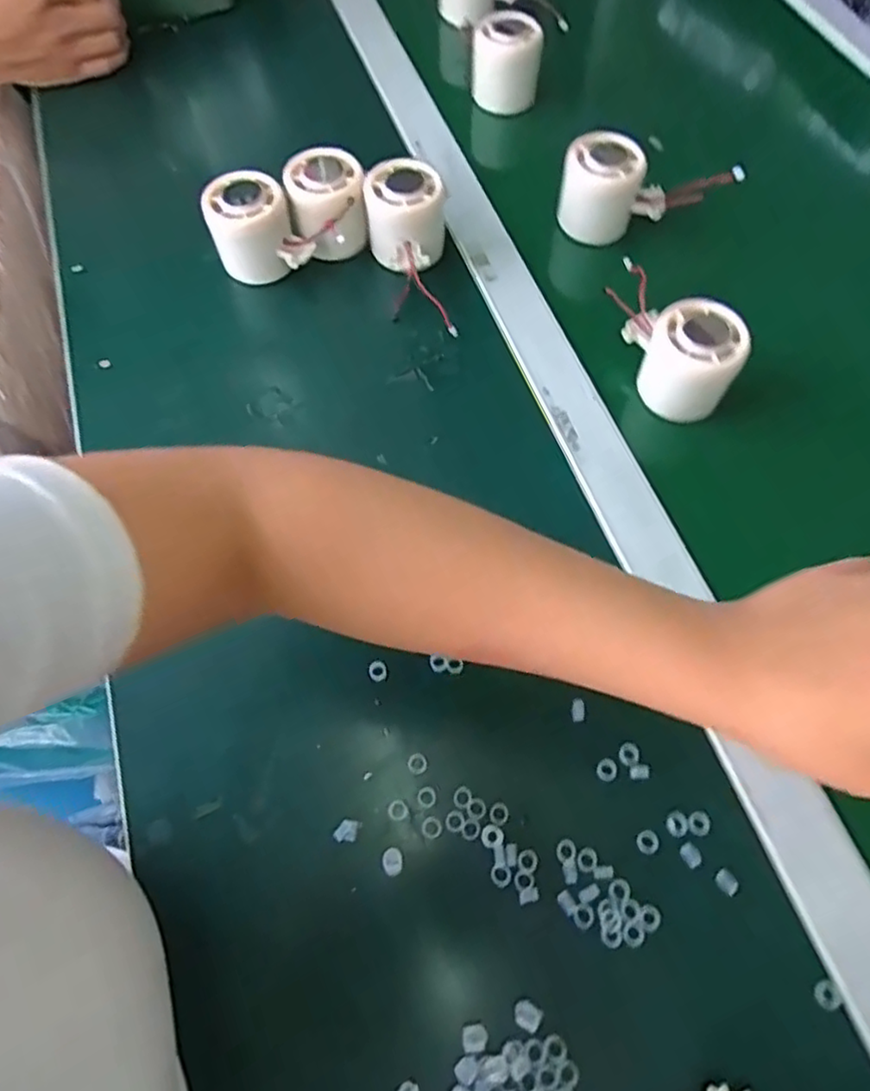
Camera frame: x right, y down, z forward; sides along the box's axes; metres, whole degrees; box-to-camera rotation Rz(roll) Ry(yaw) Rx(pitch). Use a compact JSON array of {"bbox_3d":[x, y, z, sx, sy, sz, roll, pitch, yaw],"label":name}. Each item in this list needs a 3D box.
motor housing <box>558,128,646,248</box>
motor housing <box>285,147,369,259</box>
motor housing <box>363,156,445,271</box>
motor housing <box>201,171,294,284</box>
[{"bbox_3d":[0.127,-0.270,0.496,0.062,0.060,0.050,11,65,6],"label":"motor housing"},{"bbox_3d":[-0.078,-0.247,0.481,0.055,0.062,0.058,-11,65,-5],"label":"motor housing"},{"bbox_3d":[-0.021,-0.230,0.468,0.054,0.056,0.067,-2,64,0],"label":"motor housing"},{"bbox_3d":[-0.132,-0.226,0.467,0.056,0.054,0.057,-16,65,-7],"label":"motor housing"}]

